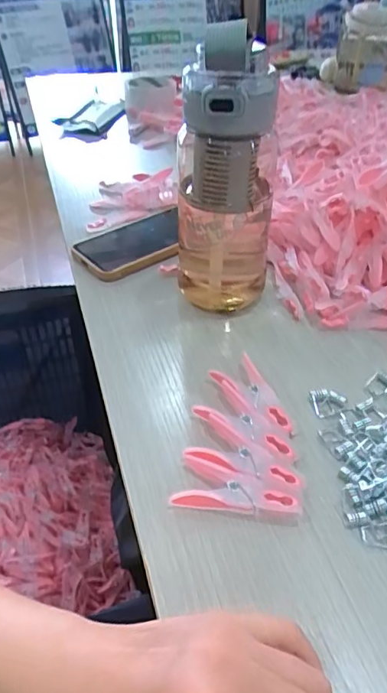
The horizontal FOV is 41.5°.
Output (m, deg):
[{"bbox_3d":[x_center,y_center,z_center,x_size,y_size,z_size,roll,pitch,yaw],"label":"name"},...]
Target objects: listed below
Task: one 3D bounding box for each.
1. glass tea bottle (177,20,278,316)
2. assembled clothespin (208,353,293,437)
[{"bbox_3d":[0.025,-0.129,0.410,0.080,0.225,0.090,3,42,4],"label":"glass tea bottle"},{"bbox_3d":[0.046,0.037,0.381,0.034,0.014,0.075,-21,46,-22],"label":"assembled clothespin"}]

